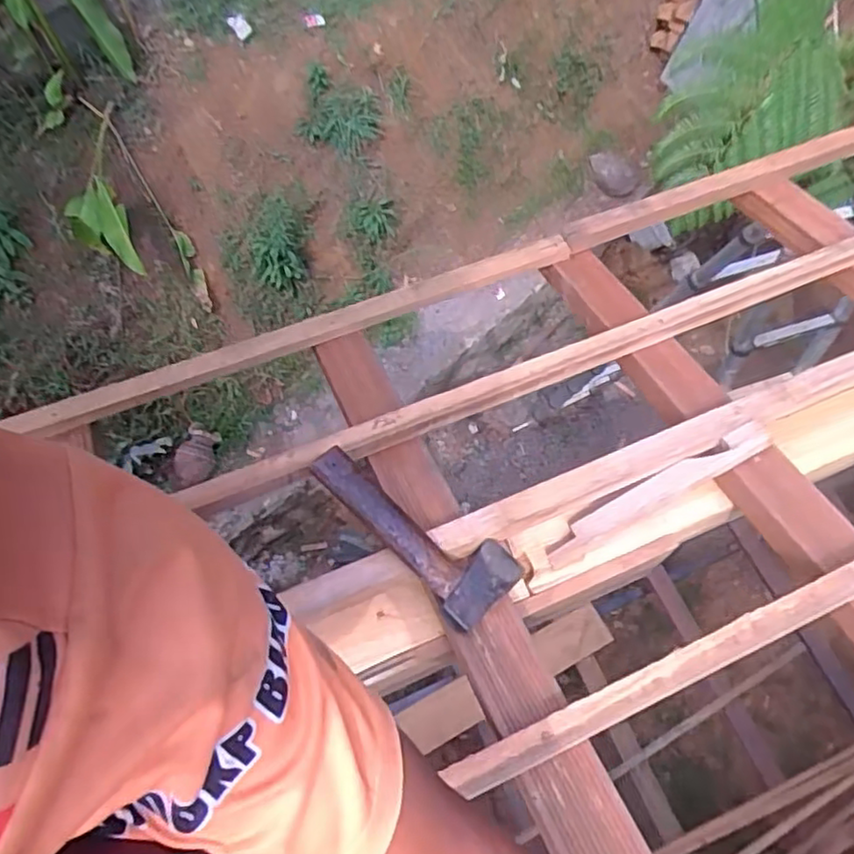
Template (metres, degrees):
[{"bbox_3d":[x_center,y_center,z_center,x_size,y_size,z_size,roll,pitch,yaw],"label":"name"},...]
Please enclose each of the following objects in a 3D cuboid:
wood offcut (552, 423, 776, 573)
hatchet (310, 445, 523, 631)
[{"bbox_3d":[0.258,0.077,0.743,0.278,0.023,0.036,-30,69,-1],"label":"wood offcut"},{"bbox_3d":[-0.016,0.102,0.666,0.229,0.026,0.092,40,55,4],"label":"hatchet"}]

